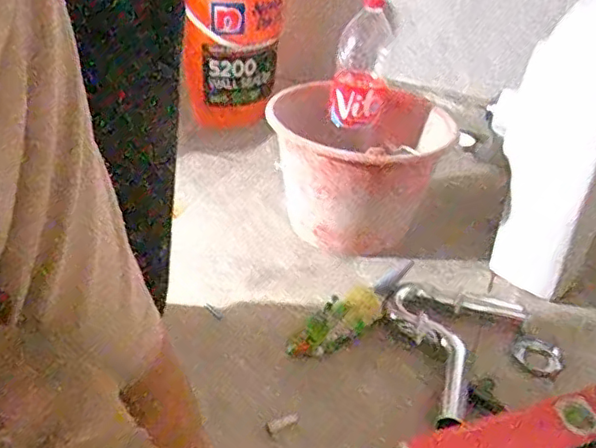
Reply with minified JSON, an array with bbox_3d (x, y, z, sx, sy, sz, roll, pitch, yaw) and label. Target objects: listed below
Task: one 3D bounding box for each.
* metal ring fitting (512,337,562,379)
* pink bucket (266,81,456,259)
[{"bbox_3d":[0.313,0.176,0.815,0.062,0.043,0.014,22,-1,22],"label":"metal ring fitting"},{"bbox_3d":[0.094,-0.080,0.977,0.239,0.210,0.256,4,33,-3],"label":"pink bucket"}]

